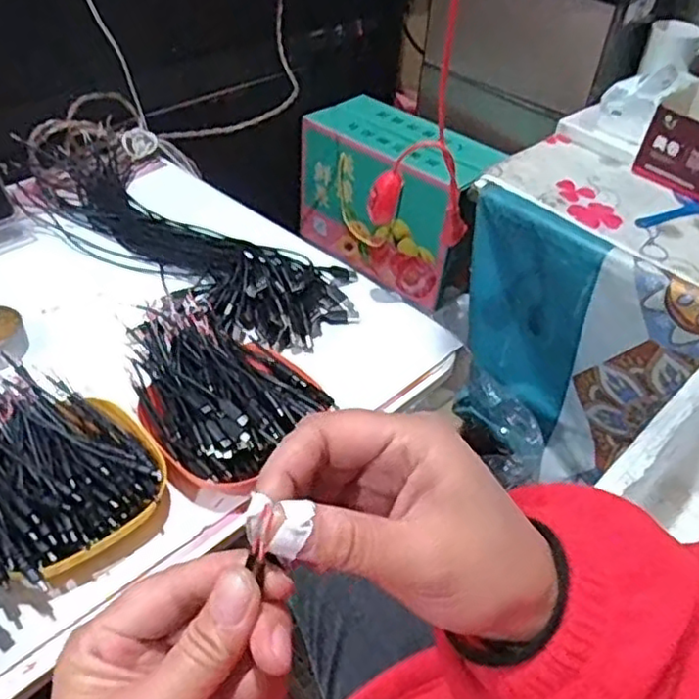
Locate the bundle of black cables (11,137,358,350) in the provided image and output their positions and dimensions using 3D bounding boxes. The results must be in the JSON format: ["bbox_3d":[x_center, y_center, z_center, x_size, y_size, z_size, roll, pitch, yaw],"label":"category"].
[{"bbox_3d":[-0.201,-0.136,0.756,0.467,0.043,0.161,31,49,25],"label":"bundle of black cables"}]

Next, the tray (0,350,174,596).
[{"bbox_3d":[-0.221,0.086,0.496,0.134,0.051,0.170,-30,53,-32],"label":"tray"}]

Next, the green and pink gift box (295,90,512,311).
[{"bbox_3d":[0.080,-0.267,1.191,0.316,0.234,0.151,34,50,27],"label":"green and pink gift box"}]

